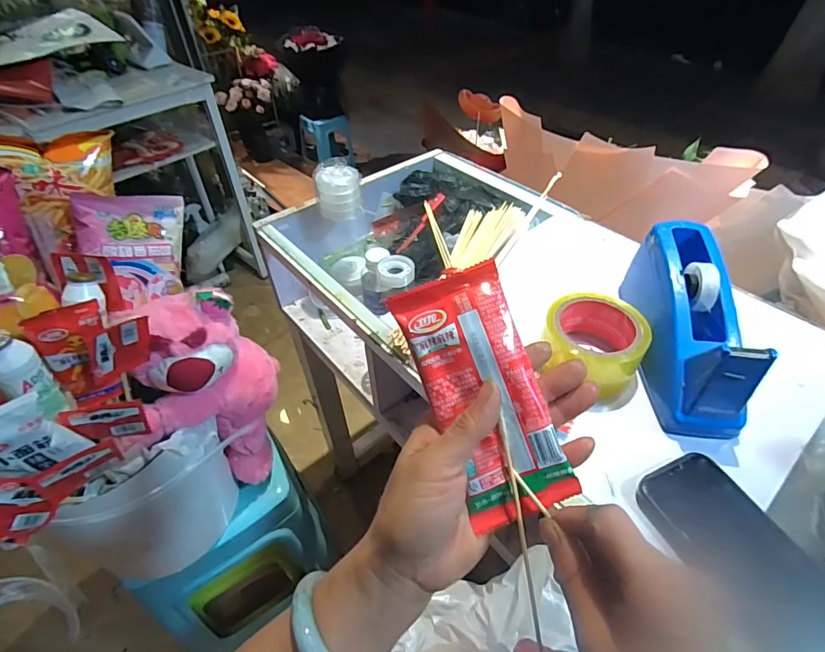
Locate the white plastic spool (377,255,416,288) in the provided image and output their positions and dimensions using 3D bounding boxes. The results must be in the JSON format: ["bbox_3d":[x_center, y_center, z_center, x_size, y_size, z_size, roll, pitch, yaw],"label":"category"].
[{"bbox_3d":[-0.021,-0.074,0.594,0.048,0.019,0.044,-1,46,1],"label":"white plastic spool"}]

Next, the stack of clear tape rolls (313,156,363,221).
[{"bbox_3d":[-0.118,-0.218,0.706,0.070,0.076,0.057,-13,47,-11],"label":"stack of clear tape rolls"}]

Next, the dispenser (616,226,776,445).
[{"bbox_3d":[0.279,-0.003,0.451,0.067,0.104,0.206,4,46,5],"label":"dispenser"}]

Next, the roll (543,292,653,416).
[{"bbox_3d":[0.190,0.023,0.470,0.093,0.071,0.106,-17,48,-15],"label":"roll"}]

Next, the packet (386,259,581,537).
[{"bbox_3d":[0.040,0.039,0.244,0.058,0.011,0.138,-21,92,3],"label":"packet"}]

